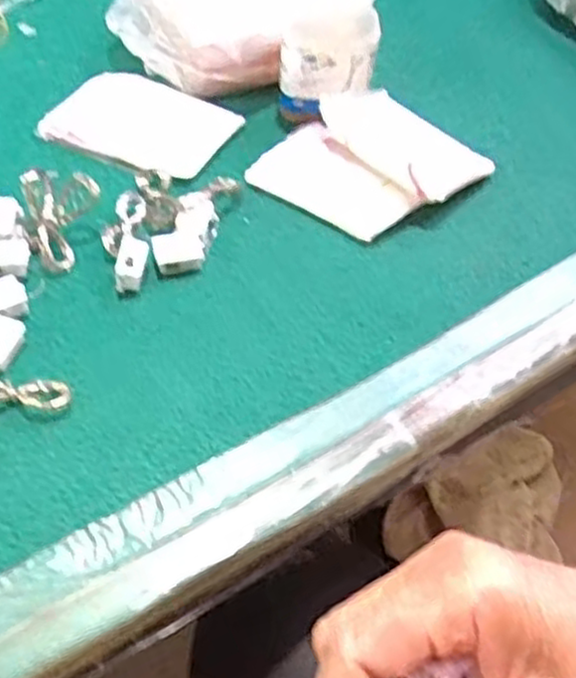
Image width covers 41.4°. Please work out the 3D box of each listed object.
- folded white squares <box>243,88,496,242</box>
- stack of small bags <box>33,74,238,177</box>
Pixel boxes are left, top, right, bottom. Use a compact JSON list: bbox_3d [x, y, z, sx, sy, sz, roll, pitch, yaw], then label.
[{"bbox_3d":[0.054,-0.118,0.502,0.114,0.028,0.115,37,57,22],"label":"folded white squares"},{"bbox_3d":[-0.099,-0.149,0.522,0.111,0.011,0.086,23,53,13],"label":"stack of small bags"}]

